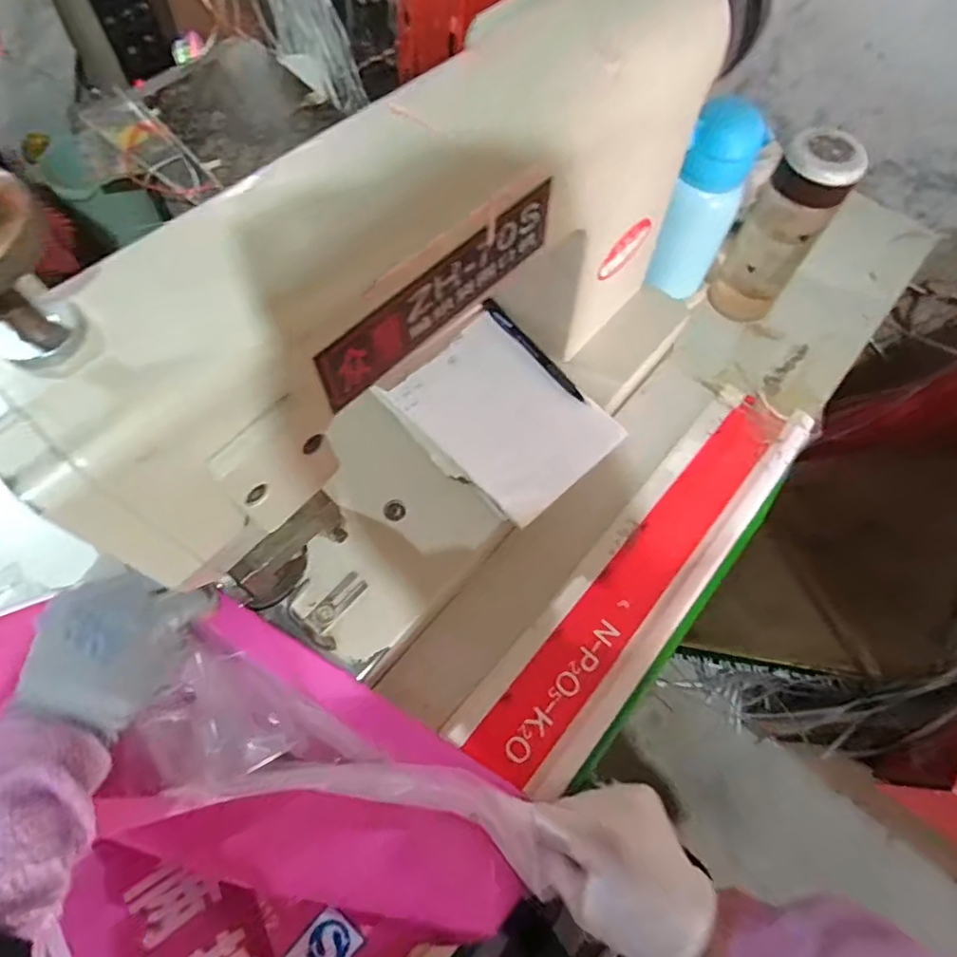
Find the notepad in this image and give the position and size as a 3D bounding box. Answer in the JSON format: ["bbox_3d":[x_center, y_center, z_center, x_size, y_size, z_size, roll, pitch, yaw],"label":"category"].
[{"bbox_3d":[0.019,-0.053,0.475,0.165,0.015,0.128,42,70,17],"label":"notepad"}]

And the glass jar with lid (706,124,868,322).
[{"bbox_3d":[0.281,-0.232,0.537,0.067,0.170,0.058,29,67,12],"label":"glass jar with lid"}]

